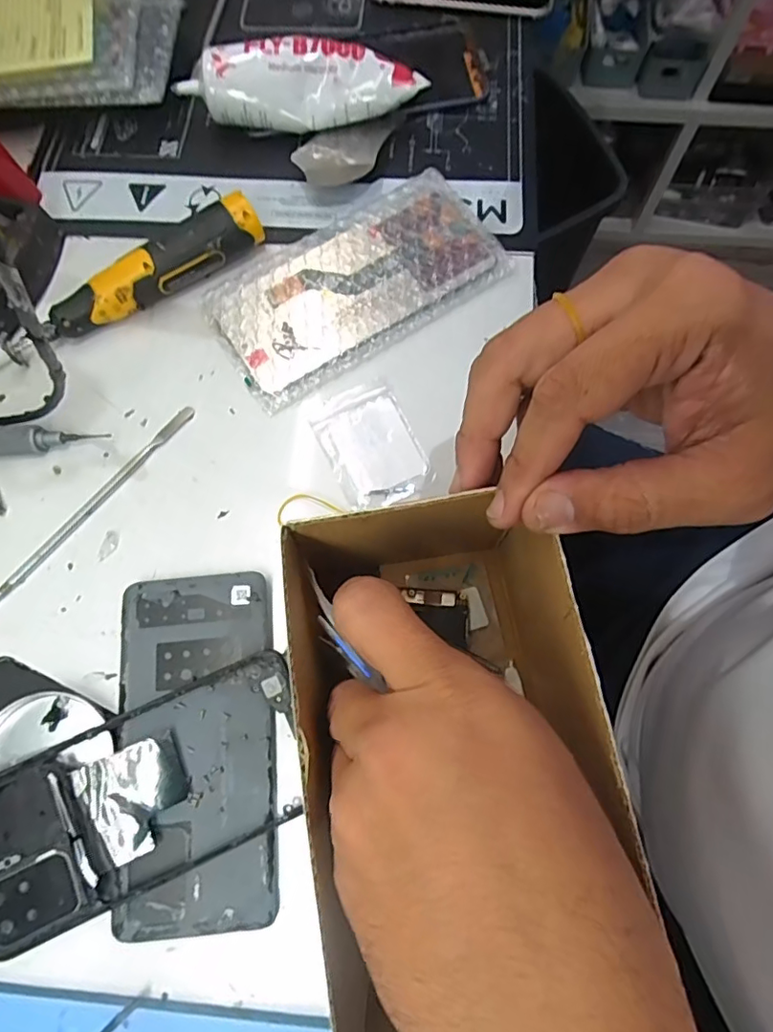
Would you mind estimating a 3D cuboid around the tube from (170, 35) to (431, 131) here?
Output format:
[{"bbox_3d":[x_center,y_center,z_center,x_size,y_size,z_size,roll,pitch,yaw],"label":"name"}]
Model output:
[{"bbox_3d":[-0.056,-0.277,0.361,0.152,0.045,0.032,-4,72,0],"label":"tube"}]

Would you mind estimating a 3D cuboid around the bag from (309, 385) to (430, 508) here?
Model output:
[{"bbox_3d":[-0.010,-0.040,0.308,0.049,0.004,0.069,-24,73,-6],"label":"bag"}]

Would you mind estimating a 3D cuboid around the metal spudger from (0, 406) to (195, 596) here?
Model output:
[{"bbox_3d":[-0.167,0.001,0.301,0.008,0.004,0.169,37,77,12],"label":"metal spudger"}]

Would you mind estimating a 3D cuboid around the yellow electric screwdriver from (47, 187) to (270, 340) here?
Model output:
[{"bbox_3d":[-0.136,-0.146,0.333,0.131,0.029,0.024,-35,74,-9],"label":"yellow electric screwdriver"}]

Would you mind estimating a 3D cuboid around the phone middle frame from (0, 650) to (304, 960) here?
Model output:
[{"bbox_3d":[-0.110,0.125,0.250,0.156,0.014,0.073,-24,73,-6],"label":"phone middle frame"}]

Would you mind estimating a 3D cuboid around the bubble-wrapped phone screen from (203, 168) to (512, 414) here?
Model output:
[{"bbox_3d":[-0.022,-0.148,0.340,0.173,0.009,0.100,-34,74,-9],"label":"bubble-wrapped phone screen"}]

